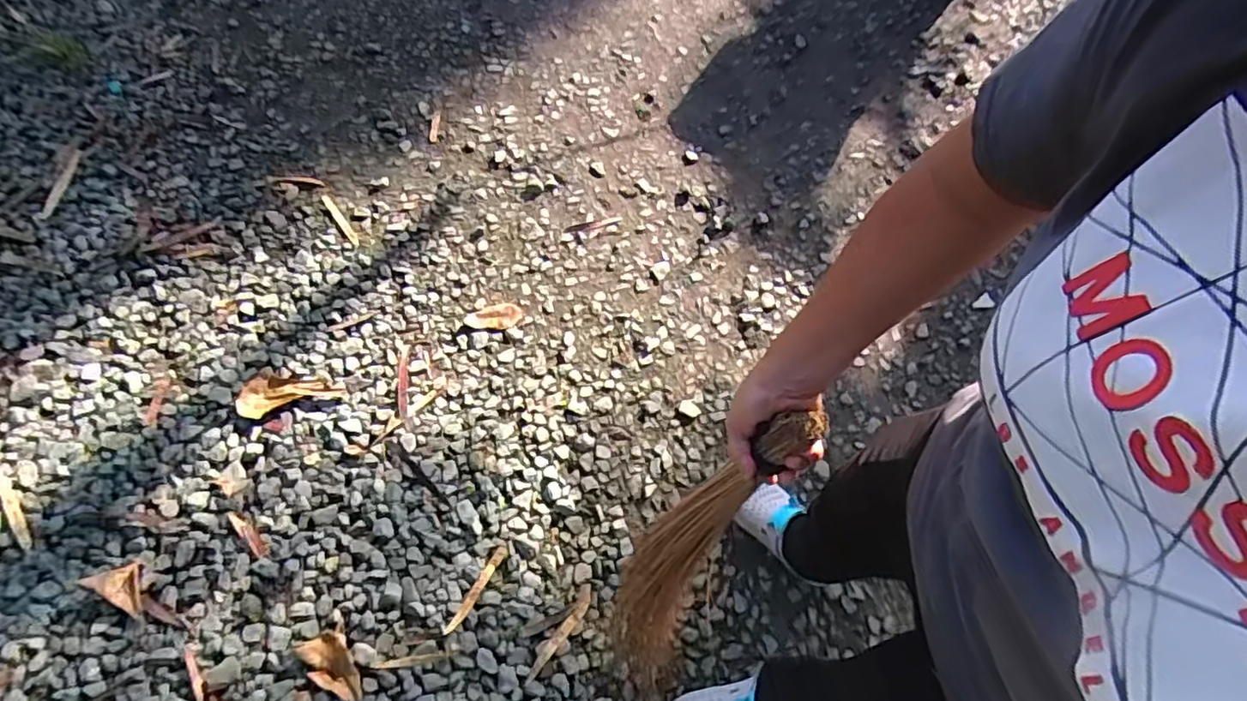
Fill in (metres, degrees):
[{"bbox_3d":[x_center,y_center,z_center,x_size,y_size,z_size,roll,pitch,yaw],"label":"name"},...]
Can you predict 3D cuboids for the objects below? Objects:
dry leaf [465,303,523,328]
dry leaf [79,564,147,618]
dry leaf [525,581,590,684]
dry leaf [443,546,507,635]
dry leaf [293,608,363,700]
[{"bbox_3d":[-0.296,-0.078,1.380,0.126,0.008,0.062,-8,64,-8],"label":"dry leaf"},{"bbox_3d":[-0.874,0.409,1.063,0.113,0.022,0.064,28,65,9],"label":"dry leaf"},{"bbox_3d":[-0.110,0.514,1.097,0.030,0.009,0.187,30,65,10],"label":"dry leaf"},{"bbox_3d":[-0.268,0.439,1.114,0.020,0.006,0.172,29,65,10],"label":"dry leaf"},{"bbox_3d":[-0.493,0.531,1.036,0.081,0.017,0.140,-35,71,-19],"label":"dry leaf"}]

